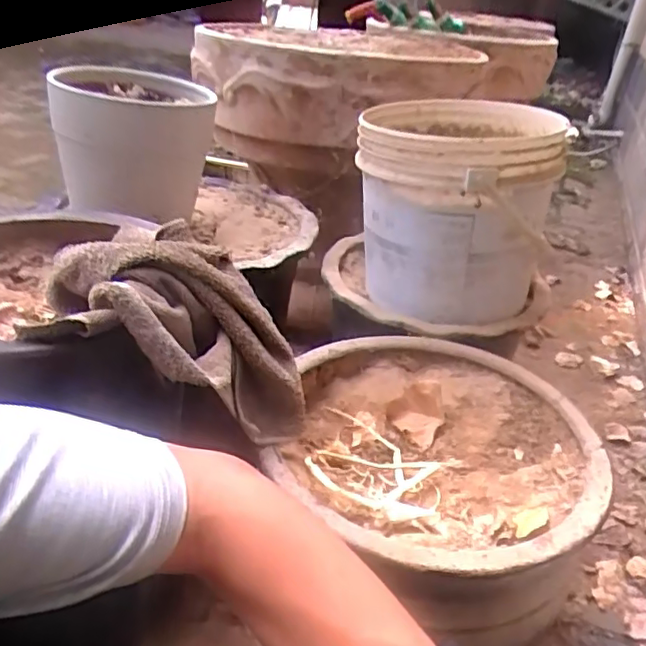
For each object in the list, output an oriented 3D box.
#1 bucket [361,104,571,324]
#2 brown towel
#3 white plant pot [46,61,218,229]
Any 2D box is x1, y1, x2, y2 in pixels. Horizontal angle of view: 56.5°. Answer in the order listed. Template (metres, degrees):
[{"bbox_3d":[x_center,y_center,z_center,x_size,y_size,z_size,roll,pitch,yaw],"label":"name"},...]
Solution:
[{"bbox_3d":[0.158,-0.135,0.756,0.218,0.242,0.213,5,30,-3],"label":"bucket"},{"bbox_3d":[-0.121,0.012,0.519,0.208,0.157,0.146,4,31,-4],"label":"brown towel"},{"bbox_3d":[-0.236,-0.233,0.766,0.189,0.146,0.180,-6,31,-16],"label":"white plant pot"}]

